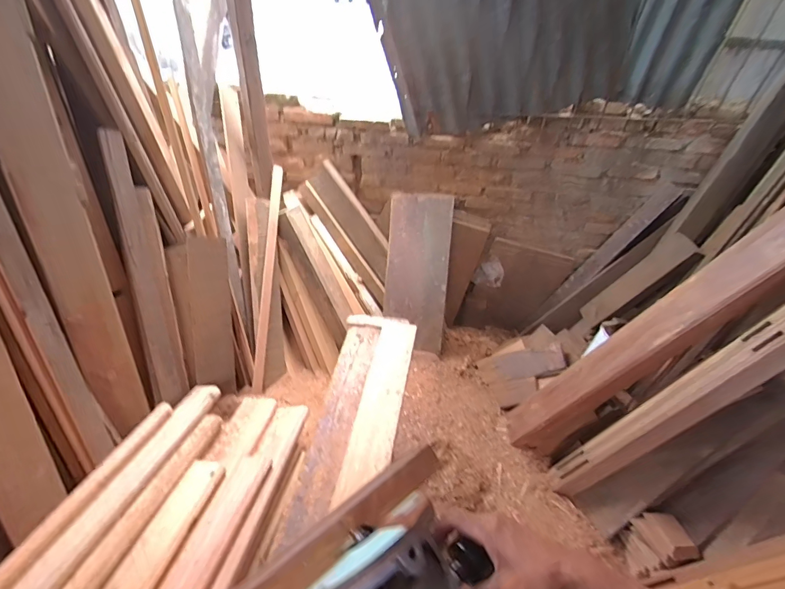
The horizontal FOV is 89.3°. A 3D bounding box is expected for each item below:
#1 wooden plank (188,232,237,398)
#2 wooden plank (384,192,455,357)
[{"bbox_3d":[-0.588,0.074,1.305,0.129,0.515,0.024,-8,10,-40],"label":"wooden plank"},{"bbox_3d":[0.113,-0.099,1.844,0.283,0.702,0.034,7,8,15],"label":"wooden plank"}]

